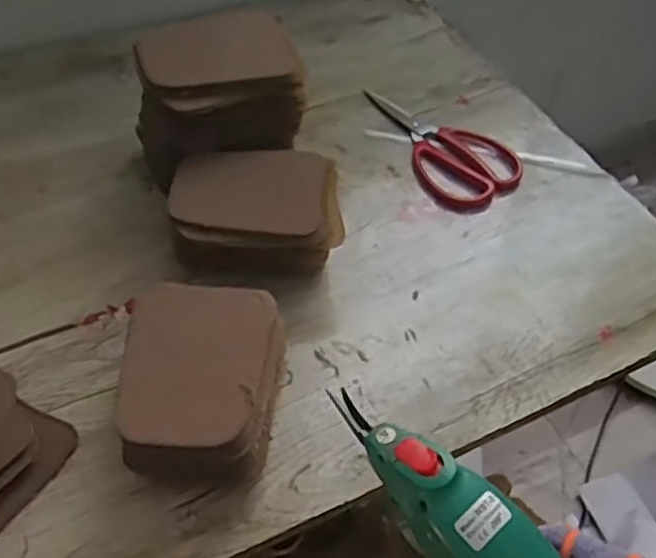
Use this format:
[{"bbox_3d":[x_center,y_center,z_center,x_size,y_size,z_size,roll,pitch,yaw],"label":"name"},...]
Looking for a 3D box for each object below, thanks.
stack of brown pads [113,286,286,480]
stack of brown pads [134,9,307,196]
[{"bbox_3d":[-0.086,0.075,0.485,0.105,0.073,0.128,1,50,-3],"label":"stack of brown pads"},{"bbox_3d":[-0.091,-0.143,0.629,0.135,0.140,0.097,-23,55,-21],"label":"stack of brown pads"}]

